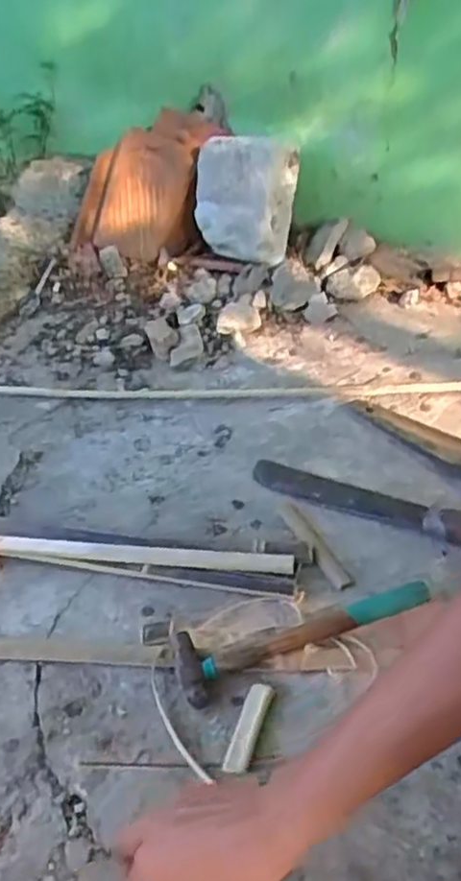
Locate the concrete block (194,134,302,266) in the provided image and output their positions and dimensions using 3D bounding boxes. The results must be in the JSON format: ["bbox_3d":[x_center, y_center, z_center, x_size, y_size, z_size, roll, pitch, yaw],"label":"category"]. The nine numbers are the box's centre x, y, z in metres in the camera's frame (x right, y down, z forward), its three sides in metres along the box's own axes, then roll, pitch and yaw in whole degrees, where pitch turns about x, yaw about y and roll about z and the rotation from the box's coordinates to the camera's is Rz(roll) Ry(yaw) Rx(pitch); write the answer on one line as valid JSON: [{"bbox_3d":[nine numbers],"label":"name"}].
[{"bbox_3d":[0.026,-0.482,1.411,0.197,0.206,0.119,15,42,21],"label":"concrete block"}]

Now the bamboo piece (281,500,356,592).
[{"bbox_3d":[0.104,0.127,0.886,0.023,0.013,0.164,-18,38,-15],"label":"bamboo piece"}]

